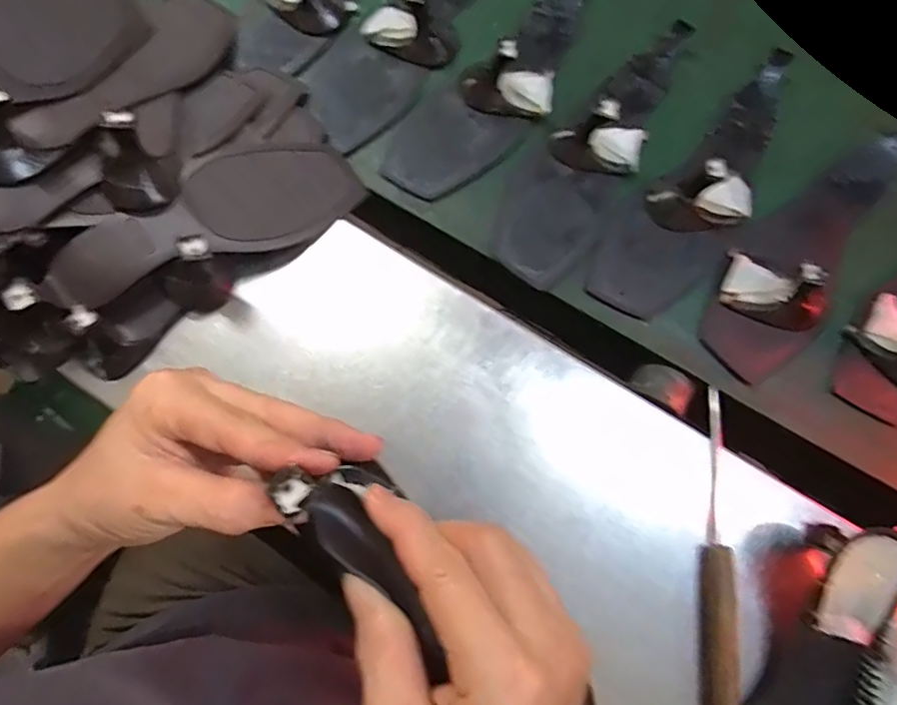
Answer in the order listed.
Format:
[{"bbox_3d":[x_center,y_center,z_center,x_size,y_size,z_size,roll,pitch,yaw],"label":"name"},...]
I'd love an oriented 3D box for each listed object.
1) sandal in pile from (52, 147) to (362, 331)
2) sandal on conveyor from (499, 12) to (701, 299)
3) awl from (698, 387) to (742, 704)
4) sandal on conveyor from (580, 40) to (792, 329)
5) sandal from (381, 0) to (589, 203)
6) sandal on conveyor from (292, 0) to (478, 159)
[{"bbox_3d":[-0.164,-0.086,0.385,0.212,0.061,0.083,-39,80,-8],"label":"sandal in pile"},{"bbox_3d":[0.110,-0.163,0.411,0.080,0.046,0.239,28,79,7],"label":"sandal on conveyor"},{"bbox_3d":[0.165,0.121,0.341,0.016,0.017,0.195,5,77,1],"label":"awl"},{"bbox_3d":[0.190,-0.126,0.402,0.078,0.044,0.237,39,80,9],"label":"sandal on conveyor"},{"bbox_3d":[0.046,-0.213,0.426,0.083,0.045,0.234,42,80,9],"label":"sandal"},{"bbox_3d":[-0.024,-0.265,0.434,0.083,0.046,0.231,44,81,9],"label":"sandal on conveyor"}]

